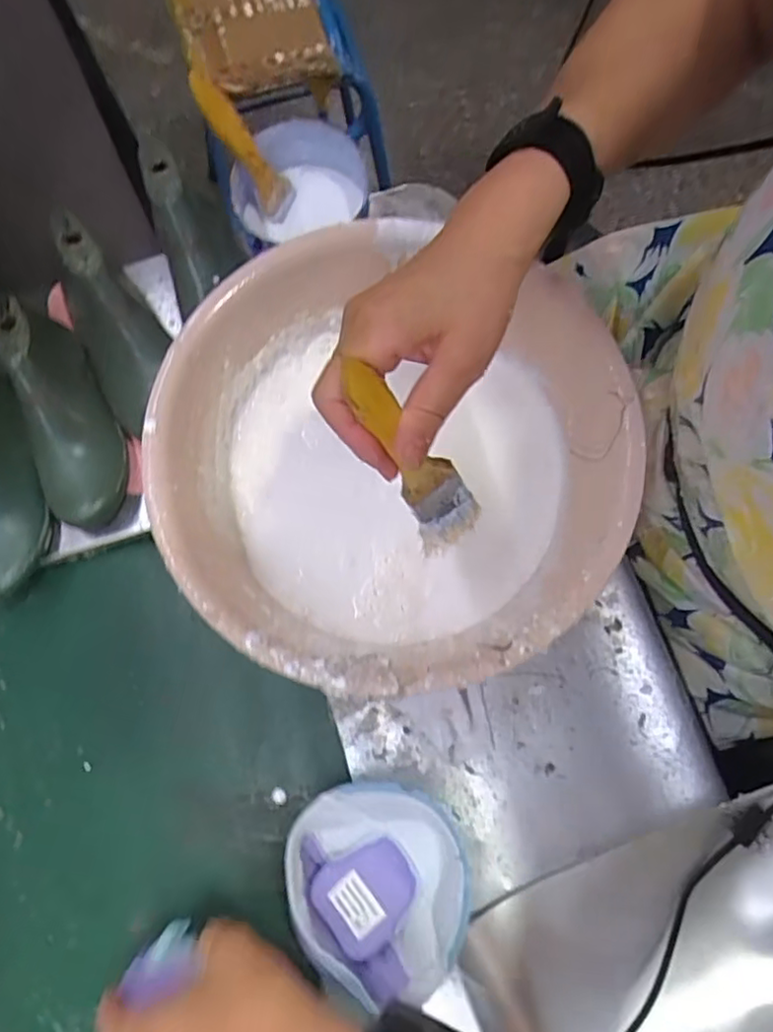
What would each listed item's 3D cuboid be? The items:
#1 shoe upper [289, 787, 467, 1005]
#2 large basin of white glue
[{"bbox_3d":[-0.006,0.244,0.431,0.124,0.041,0.117,36,79,8],"label":"shoe upper"},{"bbox_3d":[0.005,-0.034,0.452,0.291,0.123,0.296,0,77,0],"label":"large basin of white glue"}]

